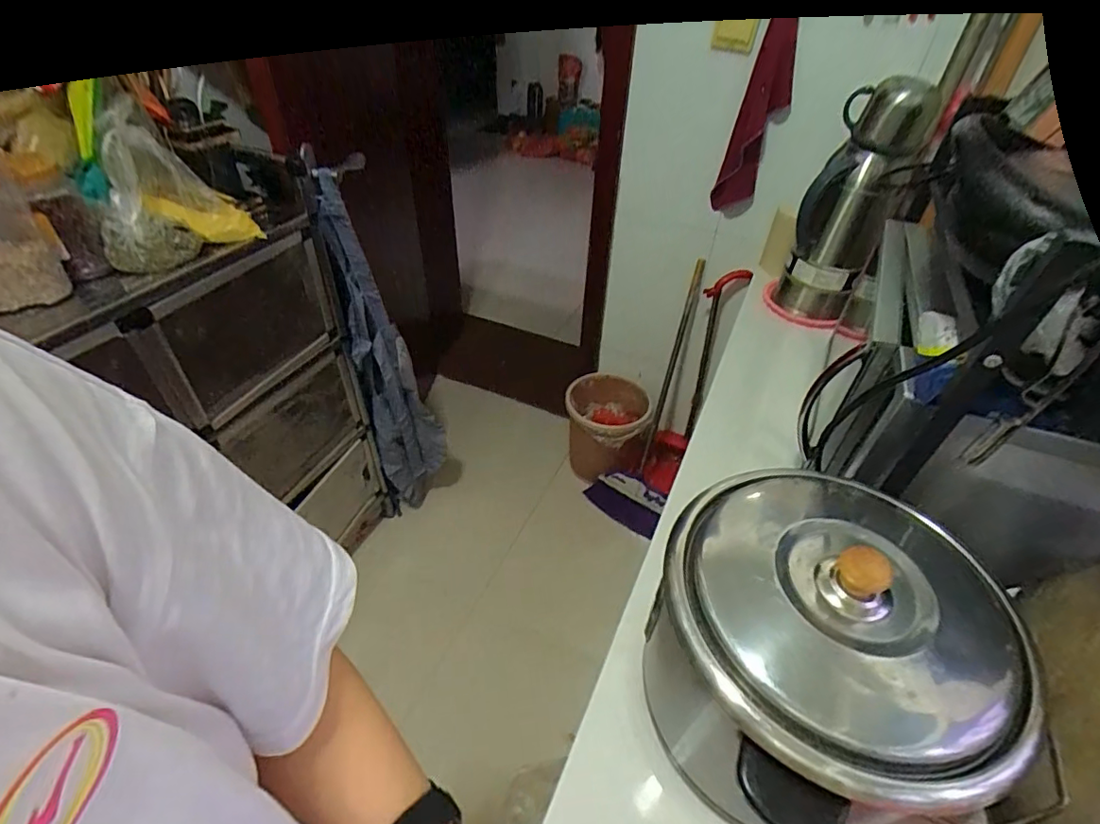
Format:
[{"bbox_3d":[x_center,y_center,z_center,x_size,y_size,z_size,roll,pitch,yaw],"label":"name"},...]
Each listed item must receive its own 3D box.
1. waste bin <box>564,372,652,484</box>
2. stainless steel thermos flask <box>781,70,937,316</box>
[{"bbox_3d":[0.176,0.055,1.729,0.252,0.263,0.287,3,42,0],"label":"waste bin"},{"bbox_3d":[0.577,-0.388,1.034,0.150,0.404,0.102,29,48,26],"label":"stainless steel thermos flask"}]

